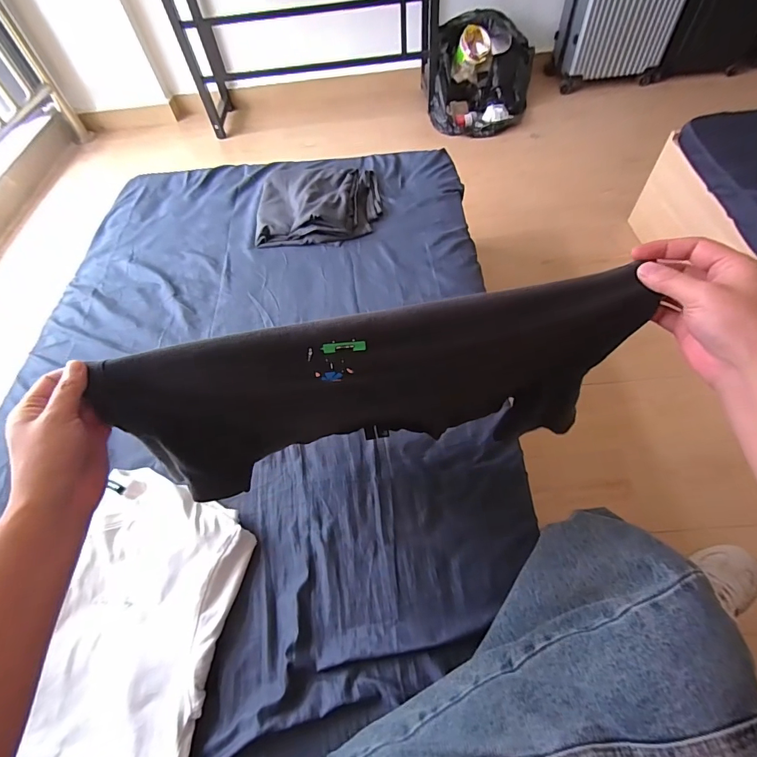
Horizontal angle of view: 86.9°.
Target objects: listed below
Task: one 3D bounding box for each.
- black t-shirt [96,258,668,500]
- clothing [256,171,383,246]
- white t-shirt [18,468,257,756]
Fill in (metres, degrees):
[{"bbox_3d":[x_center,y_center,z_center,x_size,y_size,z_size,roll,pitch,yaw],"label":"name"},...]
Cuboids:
[{"bbox_3d":[0.002,0.030,0.476,0.501,0.298,0.085,-14,59,-5],"label":"black t-shirt"},{"bbox_3d":[-0.160,-0.481,1.051,0.321,0.060,0.319,-5,59,0],"label":"clothing"},{"bbox_3d":[-0.330,0.318,0.578,0.242,0.027,0.358,1,59,4],"label":"white t-shirt"}]

